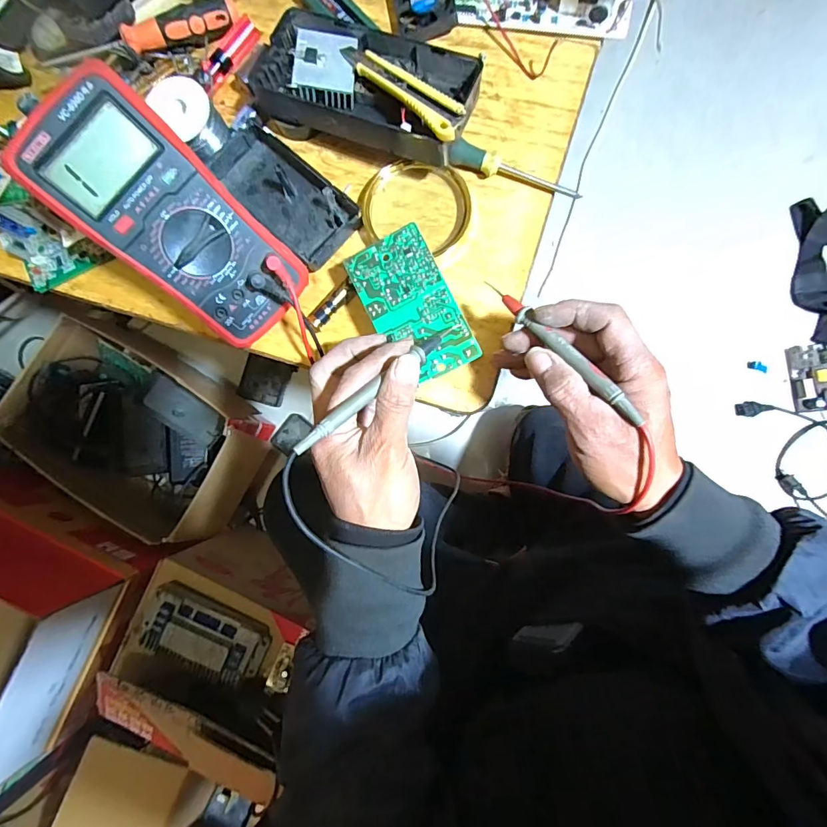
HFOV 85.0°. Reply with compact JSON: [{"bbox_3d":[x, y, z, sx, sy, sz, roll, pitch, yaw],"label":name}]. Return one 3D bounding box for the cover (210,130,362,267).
[{"bbox_3d":[-0.109,-0.185,0.379,0.129,0.027,0.065,43,90,5],"label":"cover"}]

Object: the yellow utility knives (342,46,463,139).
[{"bbox_3d":[-0.010,-0.247,0.339,0.027,0.009,0.127,-44,72,1],"label":"yellow utility knives"}]

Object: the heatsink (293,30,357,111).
[{"bbox_3d":[-0.070,-0.274,0.359,0.047,0.012,0.053,5,84,-8],"label":"heatsink"}]

